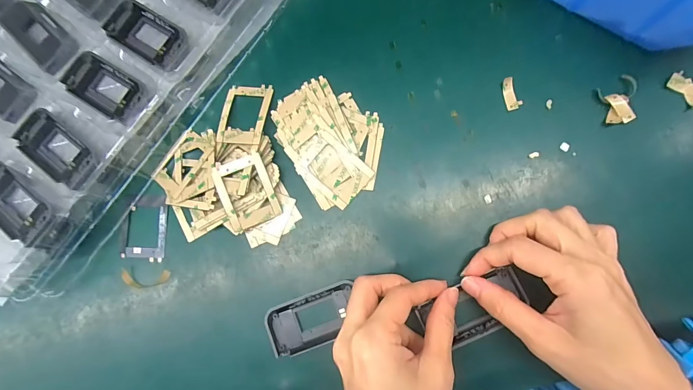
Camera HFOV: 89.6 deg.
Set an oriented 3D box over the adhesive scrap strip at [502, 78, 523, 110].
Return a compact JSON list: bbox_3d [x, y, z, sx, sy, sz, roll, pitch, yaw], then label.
[{"bbox_3d":[0.130,-0.080,0.274,0.012,0.004,0.026,-11,80,4],"label":"adhesive scrap strip"}]

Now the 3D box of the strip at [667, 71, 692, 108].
[{"bbox_3d":[0.257,-0.080,0.261,0.016,0.004,0.028,-43,79,-2],"label":"strip"}]

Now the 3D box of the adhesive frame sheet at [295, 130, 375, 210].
[{"bbox_3d":[-0.011,-0.021,0.278,0.058,0.006,0.040,41,87,11],"label":"adhesive frame sheet"}]

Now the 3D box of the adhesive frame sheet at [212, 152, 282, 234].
[{"bbox_3d":[-0.078,-0.002,0.273,0.038,0.004,0.053,-21,93,-9],"label":"adhesive frame sheet"}]

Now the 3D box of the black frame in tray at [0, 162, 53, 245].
[{"bbox_3d":[-0.265,0.004,0.274,0.073,0.010,0.039,34,86,10],"label":"black frame in tray"}]

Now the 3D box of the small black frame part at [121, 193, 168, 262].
[{"bbox_3d":[-0.169,0.026,0.292,0.038,0.004,0.055,1,81,6],"label":"small black frame part"}]

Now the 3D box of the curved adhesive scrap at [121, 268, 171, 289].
[{"bbox_3d":[-0.165,0.069,0.286,0.040,0.006,0.016,3,81,7],"label":"curved adhesive scrap"}]

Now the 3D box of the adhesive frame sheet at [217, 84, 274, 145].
[{"bbox_3d":[-0.085,-0.067,0.291,0.039,0.004,0.054,5,73,11],"label":"adhesive frame sheet"}]

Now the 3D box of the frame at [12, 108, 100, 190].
[{"bbox_3d":[-0.232,-0.037,0.276,0.076,0.007,0.036,37,86,11],"label":"frame"}]

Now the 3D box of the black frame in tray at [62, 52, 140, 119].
[{"bbox_3d":[-0.200,-0.089,0.287,0.066,0.010,0.038,31,85,10],"label":"black frame in tray"}]

